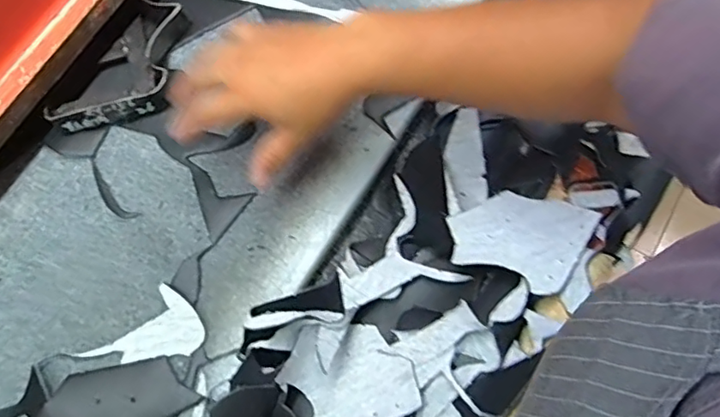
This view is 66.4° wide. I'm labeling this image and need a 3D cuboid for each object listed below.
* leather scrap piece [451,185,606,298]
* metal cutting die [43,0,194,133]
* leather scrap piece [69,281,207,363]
[{"bbox_3d":[0.139,0.022,0.474,0.112,0.011,0.098,18,52,11],"label":"leather scrap piece"},{"bbox_3d":[-0.205,-0.123,0.504,0.070,0.036,0.148,26,74,6],"label":"metal cutting die"},{"bbox_3d":[-0.173,0.110,0.449,0.089,0.004,0.056,-39,83,-7],"label":"leather scrap piece"}]

